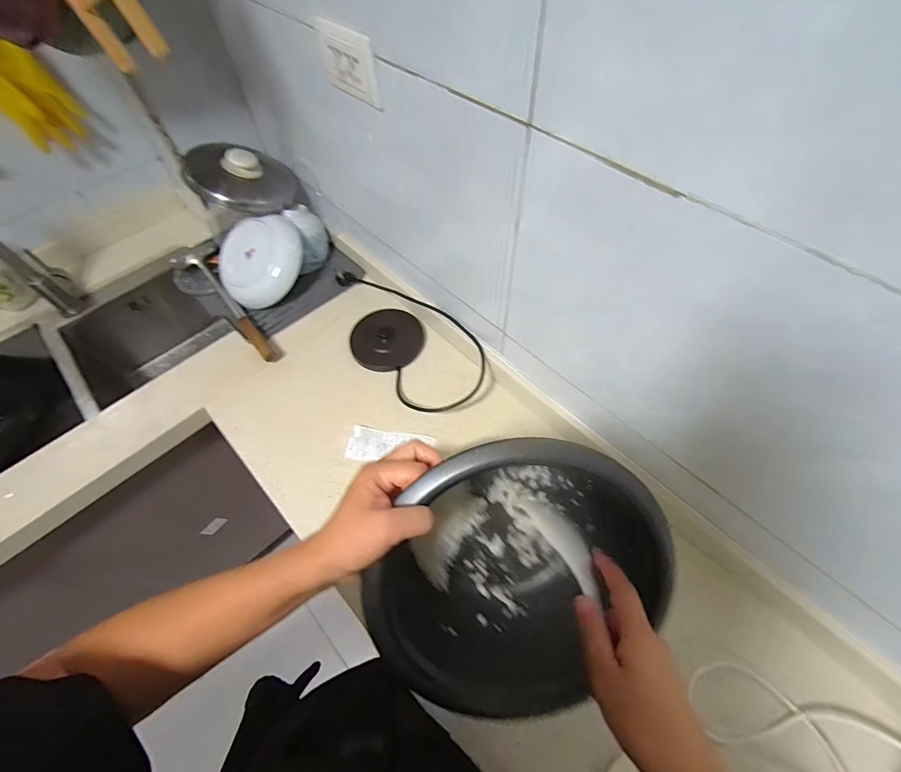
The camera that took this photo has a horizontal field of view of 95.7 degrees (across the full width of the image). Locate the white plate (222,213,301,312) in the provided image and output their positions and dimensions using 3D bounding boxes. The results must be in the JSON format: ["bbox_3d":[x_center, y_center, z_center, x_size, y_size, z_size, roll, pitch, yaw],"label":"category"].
[{"bbox_3d":[-0.376,-0.254,0.794,0.173,0.033,0.172,0,88,12],"label":"white plate"}]

